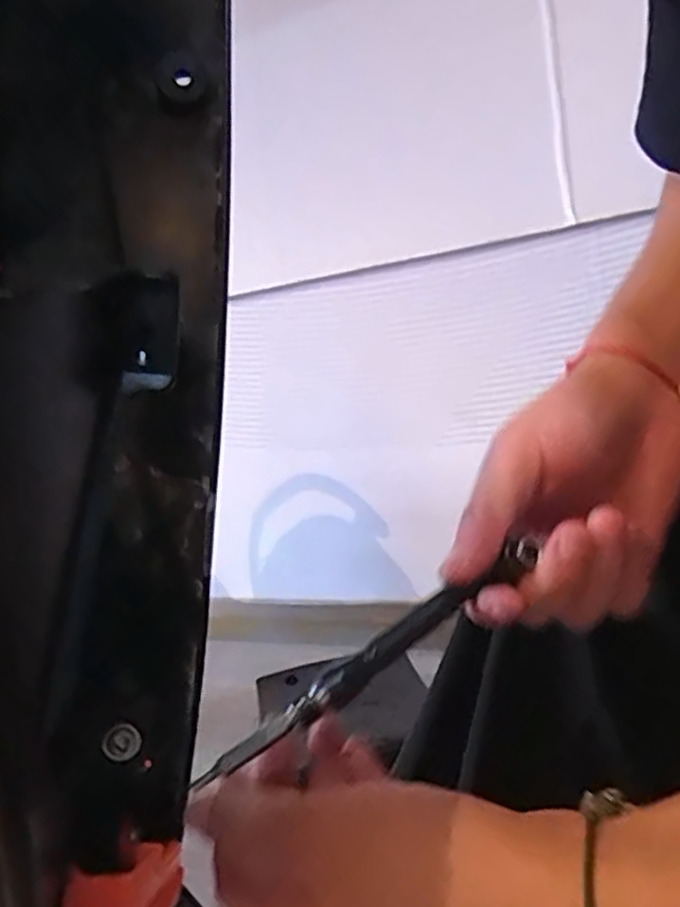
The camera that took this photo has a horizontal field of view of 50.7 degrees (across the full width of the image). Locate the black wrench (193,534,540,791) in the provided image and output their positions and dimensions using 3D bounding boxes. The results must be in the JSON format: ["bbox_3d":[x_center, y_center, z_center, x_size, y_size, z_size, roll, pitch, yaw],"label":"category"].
[{"bbox_3d":[0.013,0.074,0.261,0.136,0.015,0.018,-34,9,-10],"label":"black wrench"}]

